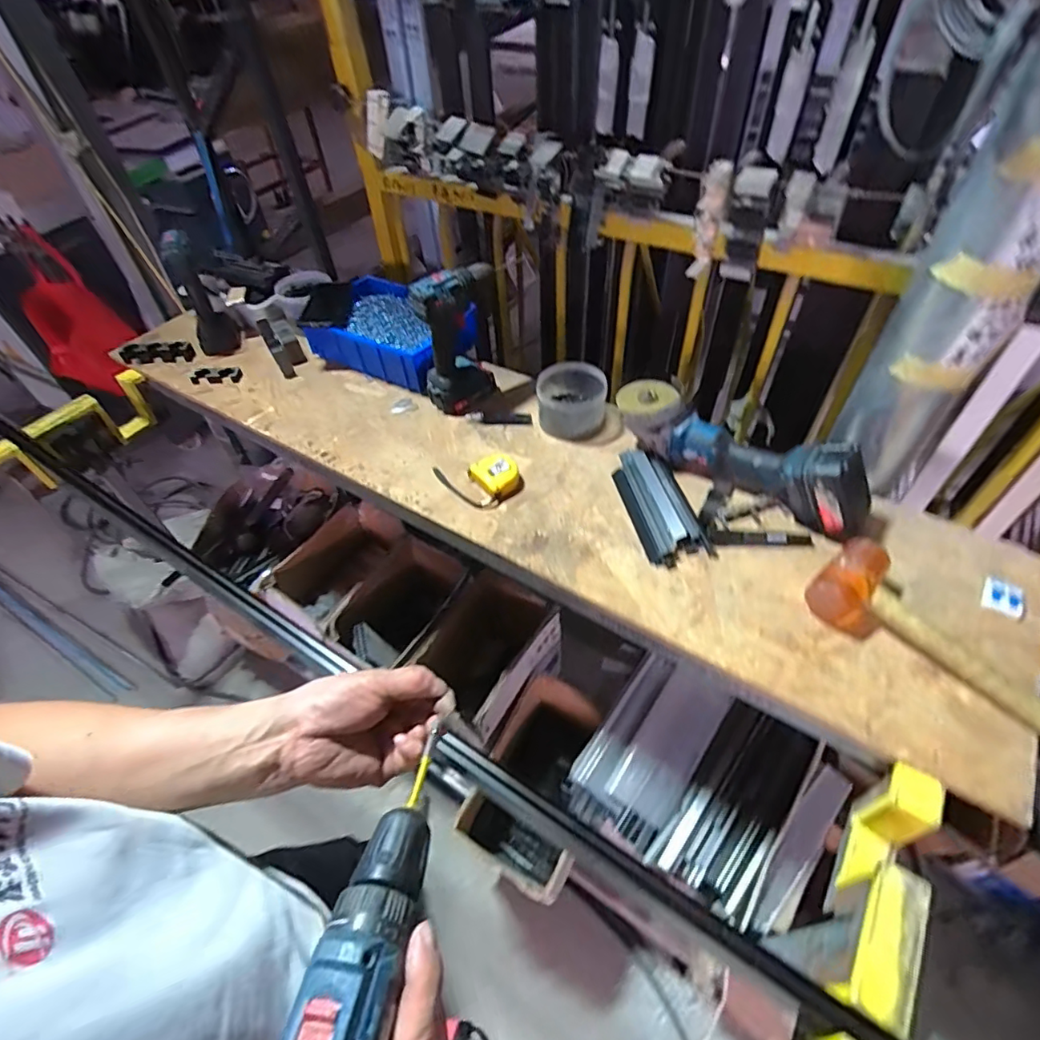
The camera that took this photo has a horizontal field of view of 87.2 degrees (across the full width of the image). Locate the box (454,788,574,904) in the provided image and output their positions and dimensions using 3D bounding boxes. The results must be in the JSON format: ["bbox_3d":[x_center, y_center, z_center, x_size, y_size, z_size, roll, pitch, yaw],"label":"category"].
[{"bbox_3d":[-0.015,0.630,1.052,0.197,0.213,0.103,27,56,23],"label":"box"}]

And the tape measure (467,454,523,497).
[{"bbox_3d":[-0.036,-0.069,0.834,0.067,0.034,0.076,-24,53,-16],"label":"tape measure"}]

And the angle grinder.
[{"bbox_3d":[0.300,-0.091,0.780,0.372,0.110,0.096,31,58,25],"label":"angle grinder"}]

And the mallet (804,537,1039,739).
[{"bbox_3d":[0.480,0.139,0.614,0.110,0.061,0.282,-36,57,-24],"label":"mallet"}]

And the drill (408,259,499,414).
[{"bbox_3d":[-0.092,-0.289,0.898,0.141,0.224,0.085,-24,53,-17],"label":"drill"}]

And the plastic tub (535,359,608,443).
[{"bbox_3d":[0.084,-0.198,0.902,0.106,0.080,0.101,-1,50,2],"label":"plastic tub"}]

